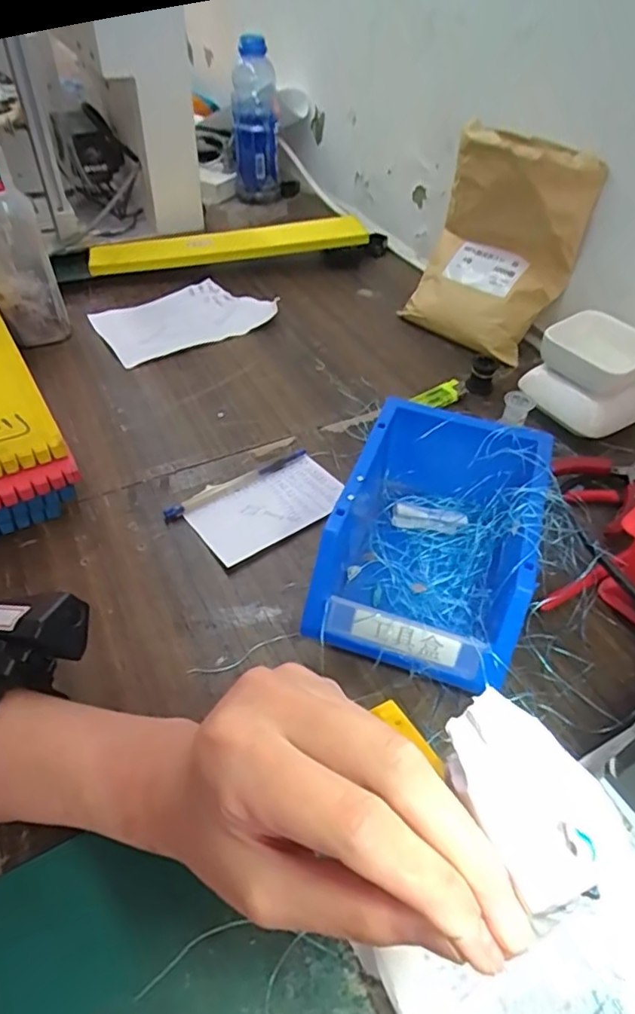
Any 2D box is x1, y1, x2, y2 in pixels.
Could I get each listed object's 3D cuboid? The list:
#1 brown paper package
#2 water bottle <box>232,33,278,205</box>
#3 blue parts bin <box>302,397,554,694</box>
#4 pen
[{"bbox_3d":[0.176,-0.265,0.598,0.077,0.196,0.157,-30,55,-29],"label":"brown paper package"},{"bbox_3d":[-0.100,-0.632,0.931,0.073,0.187,0.079,-2,46,-6],"label":"water bottle"},{"bbox_3d":[0.077,0.024,0.388,0.120,0.089,0.181,17,47,12],"label":"blue parts bin"},{"bbox_3d":[-0.065,-0.021,0.476,0.133,0.006,0.013,-26,53,-26],"label":"pen"}]

